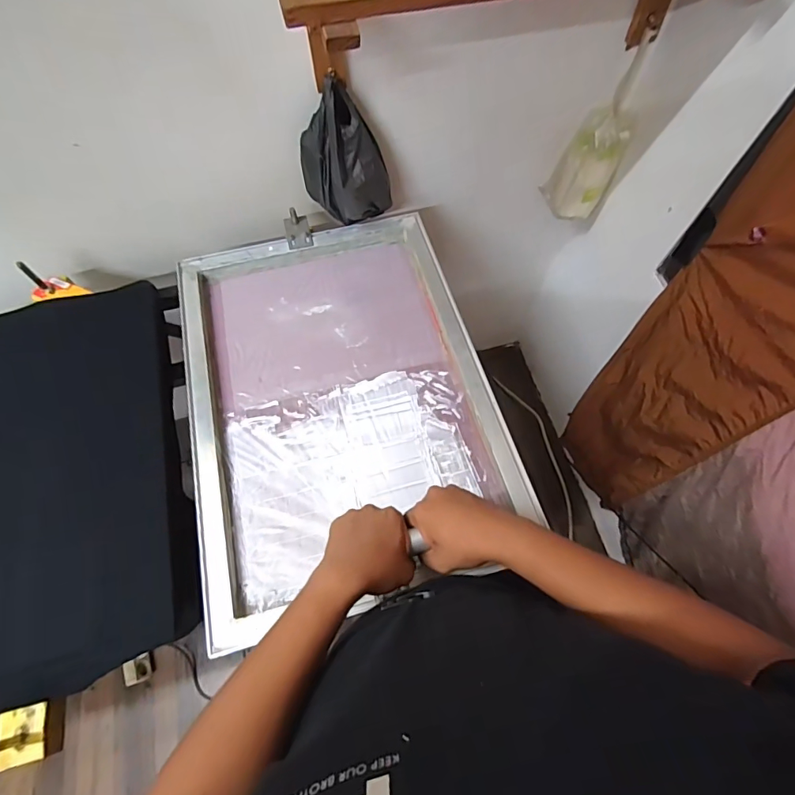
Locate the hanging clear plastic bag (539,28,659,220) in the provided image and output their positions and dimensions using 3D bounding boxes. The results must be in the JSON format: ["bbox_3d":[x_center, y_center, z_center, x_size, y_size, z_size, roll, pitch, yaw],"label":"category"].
[{"bbox_3d":[0.405,-0.527,0.950,0.107,0.326,0.101,-12,66,-7],"label":"hanging clear plastic bag"}]

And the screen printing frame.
[{"bbox_3d":[-0.098,-0.022,0.741,0.461,0.044,0.634,-14,66,-8],"label":"screen printing frame"}]

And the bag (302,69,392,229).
[{"bbox_3d":[-0.086,-0.420,0.799,0.127,0.194,0.113,-30,70,-14],"label":"bag"}]

